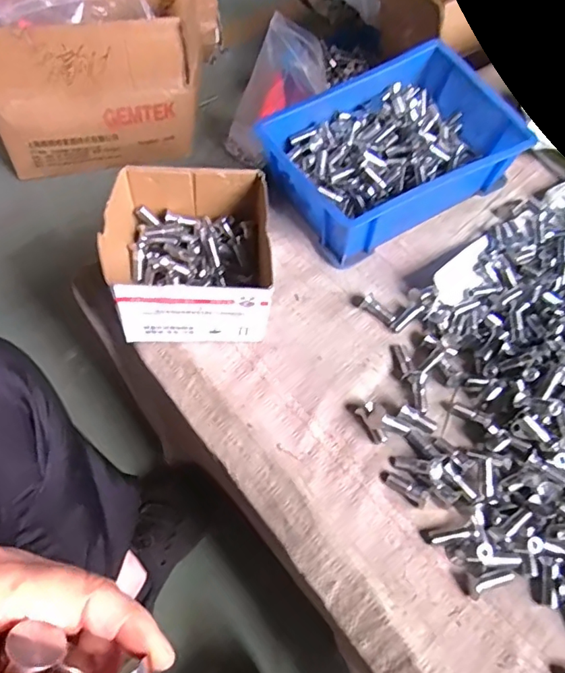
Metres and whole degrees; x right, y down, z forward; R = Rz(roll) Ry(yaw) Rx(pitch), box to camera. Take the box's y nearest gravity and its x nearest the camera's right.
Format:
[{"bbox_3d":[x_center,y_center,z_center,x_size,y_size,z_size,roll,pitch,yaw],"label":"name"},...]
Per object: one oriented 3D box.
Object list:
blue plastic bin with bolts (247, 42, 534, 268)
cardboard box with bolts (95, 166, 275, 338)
[{"bbox_3d":[0.122,-0.201,0.573,0.250,0.091,0.169,-25,64,-18],"label":"blue plastic bin with bolts"},{"bbox_3d":[-0.086,-0.074,0.485,0.135,0.085,0.145,0,59,-4],"label":"cardboard box with bolts"}]

